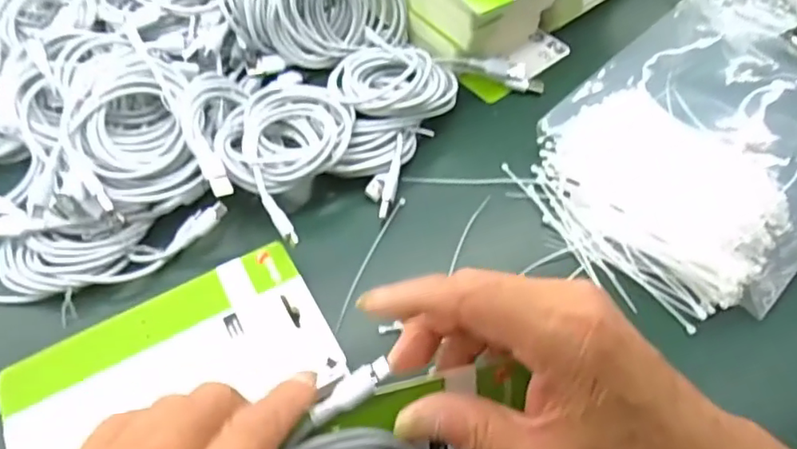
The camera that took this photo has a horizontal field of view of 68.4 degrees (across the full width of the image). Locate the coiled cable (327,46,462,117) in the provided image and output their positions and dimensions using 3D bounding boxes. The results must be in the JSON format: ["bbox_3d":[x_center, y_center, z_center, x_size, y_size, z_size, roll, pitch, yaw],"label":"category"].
[{"bbox_3d":[-0.004,-0.112,0.460,0.094,0.023,0.074,17,59,11],"label":"coiled cable"}]

